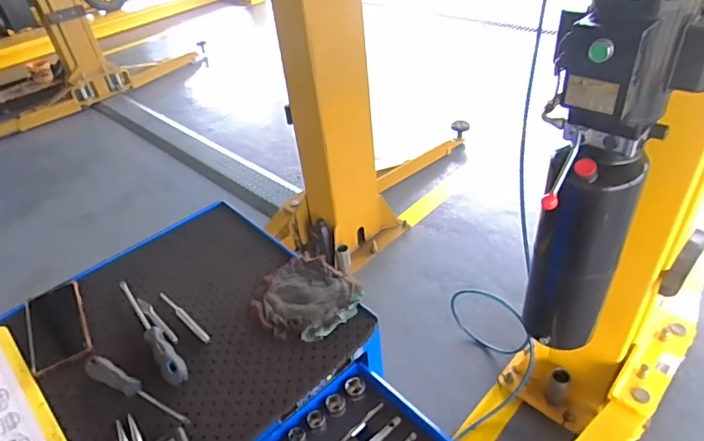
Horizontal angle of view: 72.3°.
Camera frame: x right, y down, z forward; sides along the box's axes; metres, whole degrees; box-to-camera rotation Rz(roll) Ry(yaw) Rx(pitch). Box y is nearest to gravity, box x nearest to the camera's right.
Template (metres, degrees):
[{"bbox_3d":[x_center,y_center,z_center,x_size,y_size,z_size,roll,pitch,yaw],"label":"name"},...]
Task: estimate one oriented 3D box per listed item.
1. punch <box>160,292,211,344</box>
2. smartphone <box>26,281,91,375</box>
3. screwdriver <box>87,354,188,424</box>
[{"bbox_3d":[-0.264,0.150,0.755,0.144,0.007,0.013,28,50,37],"label":"punch"},{"bbox_3d":[-0.470,0.162,0.766,0.083,0.013,0.171,-25,41,-21],"label":"smartphone"},{"bbox_3d":[-0.293,0.226,0.644,0.178,0.023,0.027,16,43,27],"label":"screwdriver"}]

